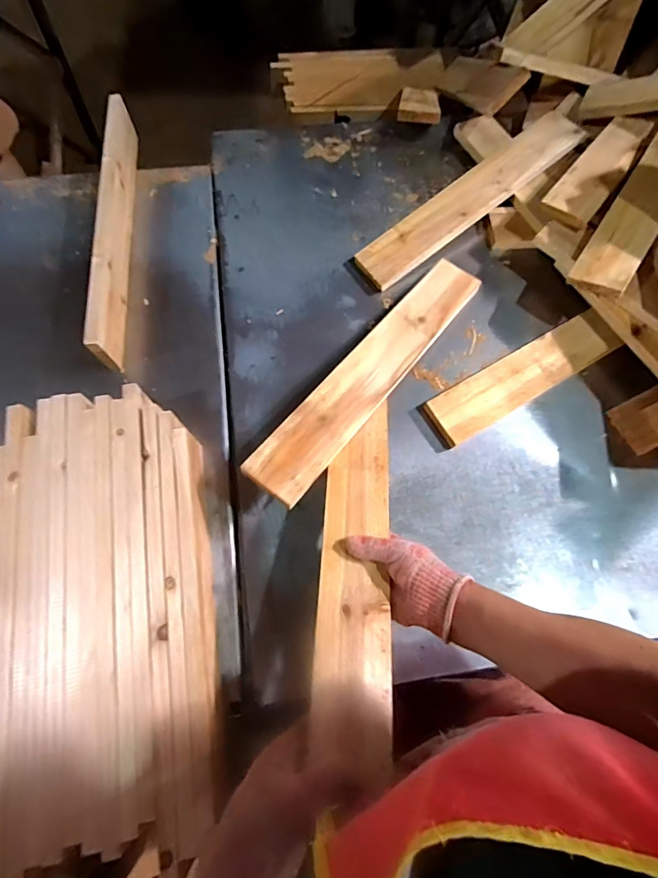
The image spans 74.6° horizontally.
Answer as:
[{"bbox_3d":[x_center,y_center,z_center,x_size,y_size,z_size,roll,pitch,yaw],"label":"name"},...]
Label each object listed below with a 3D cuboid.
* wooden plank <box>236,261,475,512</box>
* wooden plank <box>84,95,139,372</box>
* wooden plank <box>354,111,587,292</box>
[{"bbox_3d":[0.074,-0.112,0.638,0.085,0.018,0.514,39,64,7],"label":"wooden plank"},{"bbox_3d":[-0.363,-0.363,0.735,0.025,0.088,0.515,-4,72,-3],"label":"wooden plank"},{"bbox_3d":[0.261,-0.446,0.787,0.508,0.017,0.091,-38,77,-8],"label":"wooden plank"}]

